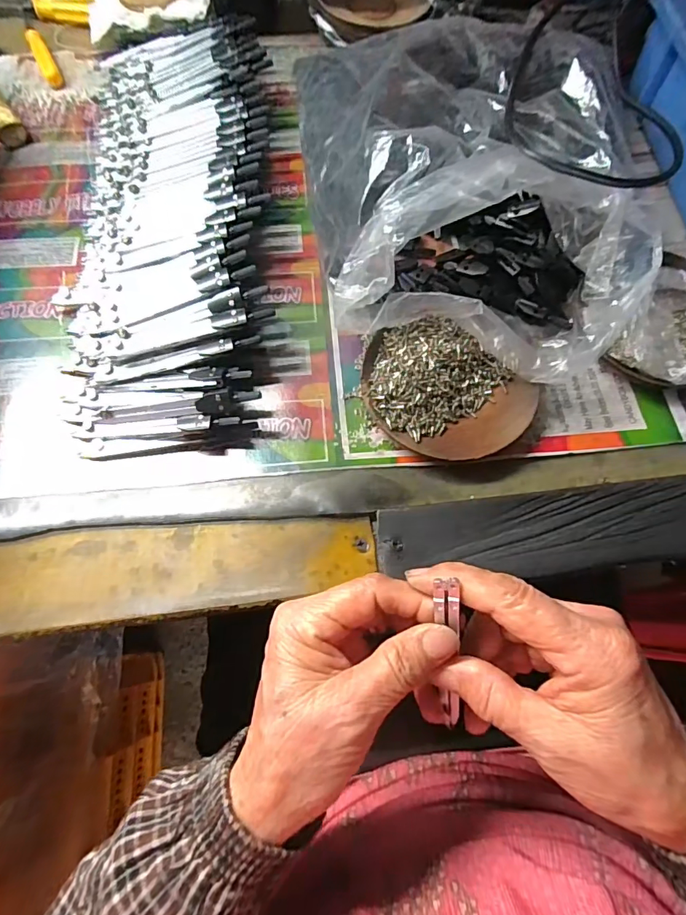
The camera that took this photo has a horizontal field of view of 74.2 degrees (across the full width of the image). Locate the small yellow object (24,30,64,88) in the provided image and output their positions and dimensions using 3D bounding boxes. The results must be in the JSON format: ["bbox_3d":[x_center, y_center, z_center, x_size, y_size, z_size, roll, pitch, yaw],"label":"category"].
[{"bbox_3d":[-0.286,-0.383,0.433,0.014,0.011,0.086,-28,71,-11],"label":"small yellow object"}]

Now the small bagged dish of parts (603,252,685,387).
[{"bbox_3d":[0.230,-0.083,0.310,0.070,0.043,0.078,35,74,11],"label":"small bagged dish of parts"}]

